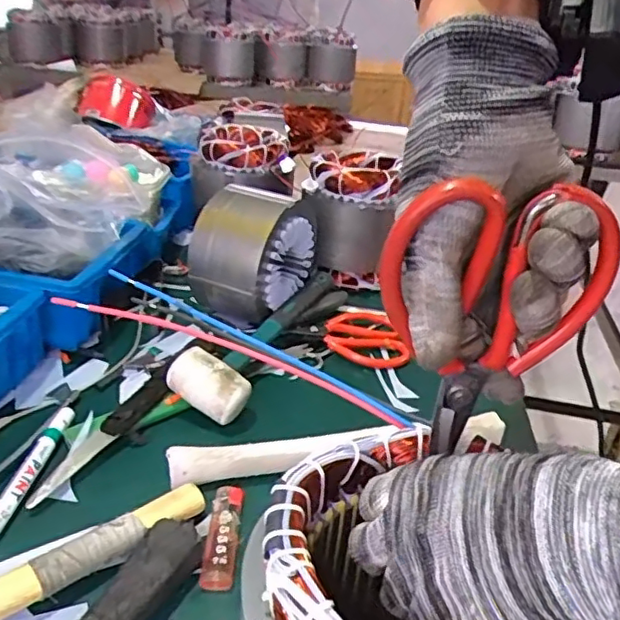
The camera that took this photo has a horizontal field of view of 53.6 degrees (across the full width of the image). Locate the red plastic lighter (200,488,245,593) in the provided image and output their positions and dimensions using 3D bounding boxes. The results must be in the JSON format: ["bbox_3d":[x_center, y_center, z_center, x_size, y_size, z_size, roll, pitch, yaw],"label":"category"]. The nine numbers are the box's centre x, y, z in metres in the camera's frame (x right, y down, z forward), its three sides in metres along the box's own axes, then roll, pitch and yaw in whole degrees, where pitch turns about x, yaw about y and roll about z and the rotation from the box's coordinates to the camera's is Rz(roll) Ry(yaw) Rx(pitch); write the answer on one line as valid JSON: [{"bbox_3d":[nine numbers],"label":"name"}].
[{"bbox_3d":[-0.065,0.167,0.461,0.023,0.010,0.088,2,31,-1],"label":"red plastic lighter"}]

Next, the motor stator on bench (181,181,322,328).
[{"bbox_3d":[-0.066,-0.070,0.741,0.107,0.140,0.148,15,29,19],"label":"motor stator on bench"}]

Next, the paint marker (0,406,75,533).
[{"bbox_3d":[-0.227,0.129,0.501,0.018,0.016,0.140,5,28,0],"label":"paint marker"}]

